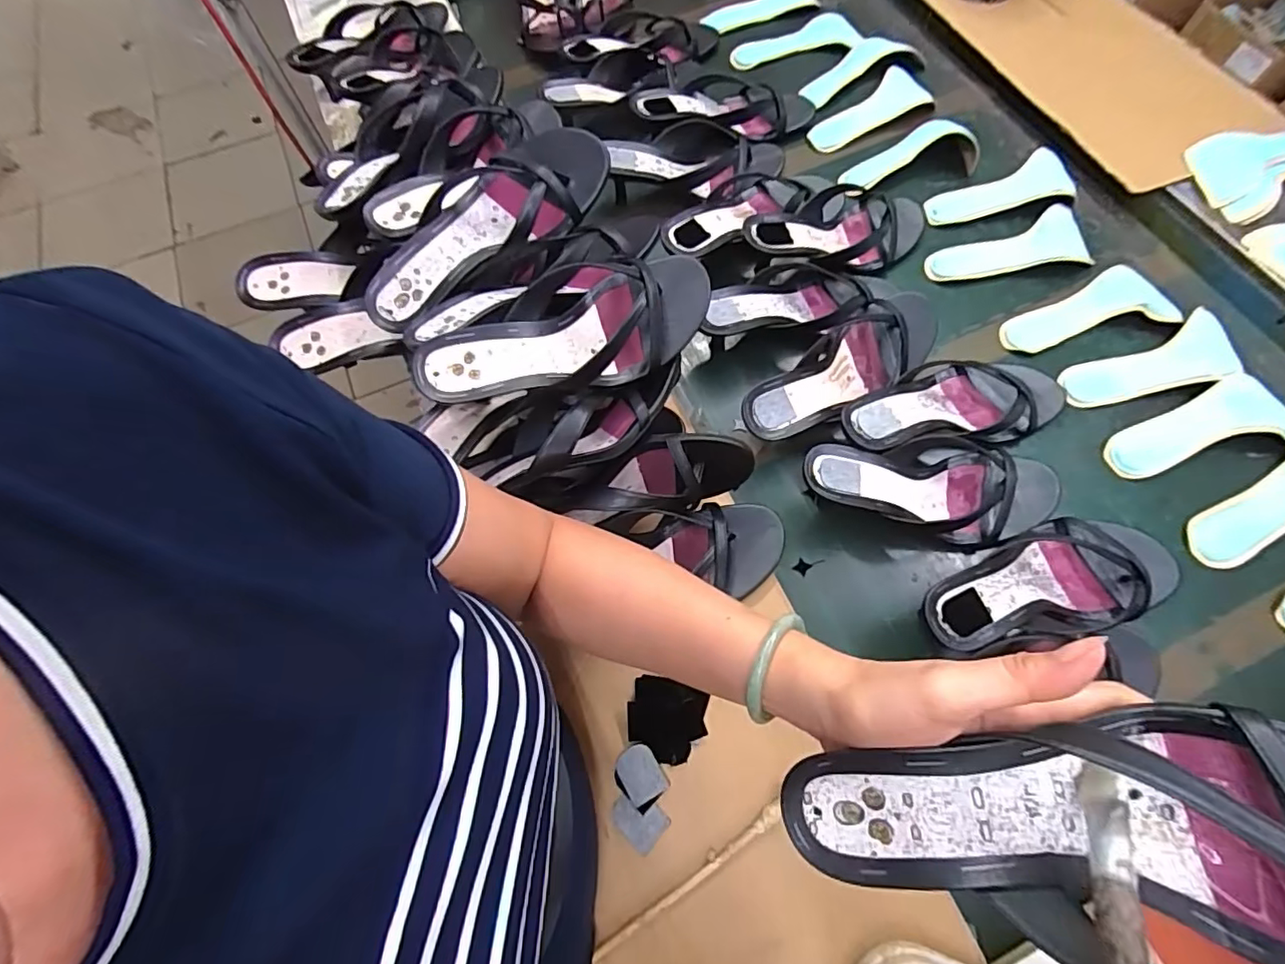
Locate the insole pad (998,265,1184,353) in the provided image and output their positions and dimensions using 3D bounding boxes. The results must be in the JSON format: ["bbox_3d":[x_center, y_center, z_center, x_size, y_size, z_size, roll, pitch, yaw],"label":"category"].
[{"bbox_3d":[0.467,-0.174,0.600,0.172,0.015,0.079,-21,68,-6],"label":"insole pad"}]

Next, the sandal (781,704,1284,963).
[{"bbox_3d":[0.176,0.139,0.218,0.236,0.055,0.095,-7,62,23],"label":"sandal"}]

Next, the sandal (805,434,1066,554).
[{"bbox_3d":[0.260,0.007,0.514,0.233,0.075,0.094,-2,64,2],"label":"sandal"}]

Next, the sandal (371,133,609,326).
[{"bbox_3d":[-0.136,-0.217,0.481,0.222,0.054,0.085,-40,71,-13],"label":"sandal"}]

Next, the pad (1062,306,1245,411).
[{"bbox_3d":[0.505,-0.112,0.568,0.170,0.016,0.070,-21,68,-6],"label":"pad"}]

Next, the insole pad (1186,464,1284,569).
[{"bbox_3d":[0.570,0.028,0.508,0.173,0.018,0.078,-21,68,-6],"label":"insole pad"}]

